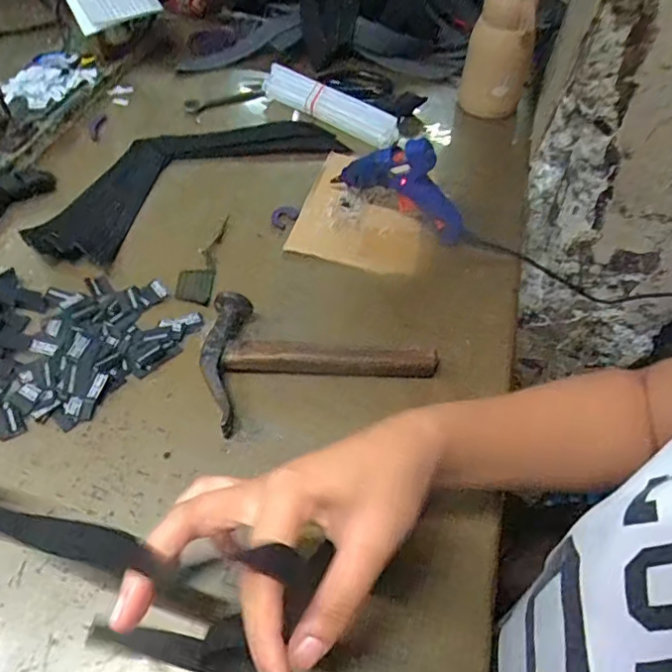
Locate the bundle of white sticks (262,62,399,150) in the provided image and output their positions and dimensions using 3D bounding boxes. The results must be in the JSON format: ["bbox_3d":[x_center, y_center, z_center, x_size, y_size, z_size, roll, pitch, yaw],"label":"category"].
[{"bbox_3d":[-0.005,-0.280,0.680,0.190,0.033,0.045,31,55,18],"label":"bundle of white sticks"}]

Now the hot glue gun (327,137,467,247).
[{"bbox_3d":[0.064,-0.145,0.539,0.131,0.098,0.023,21,52,11],"label":"hot glue gun"}]

